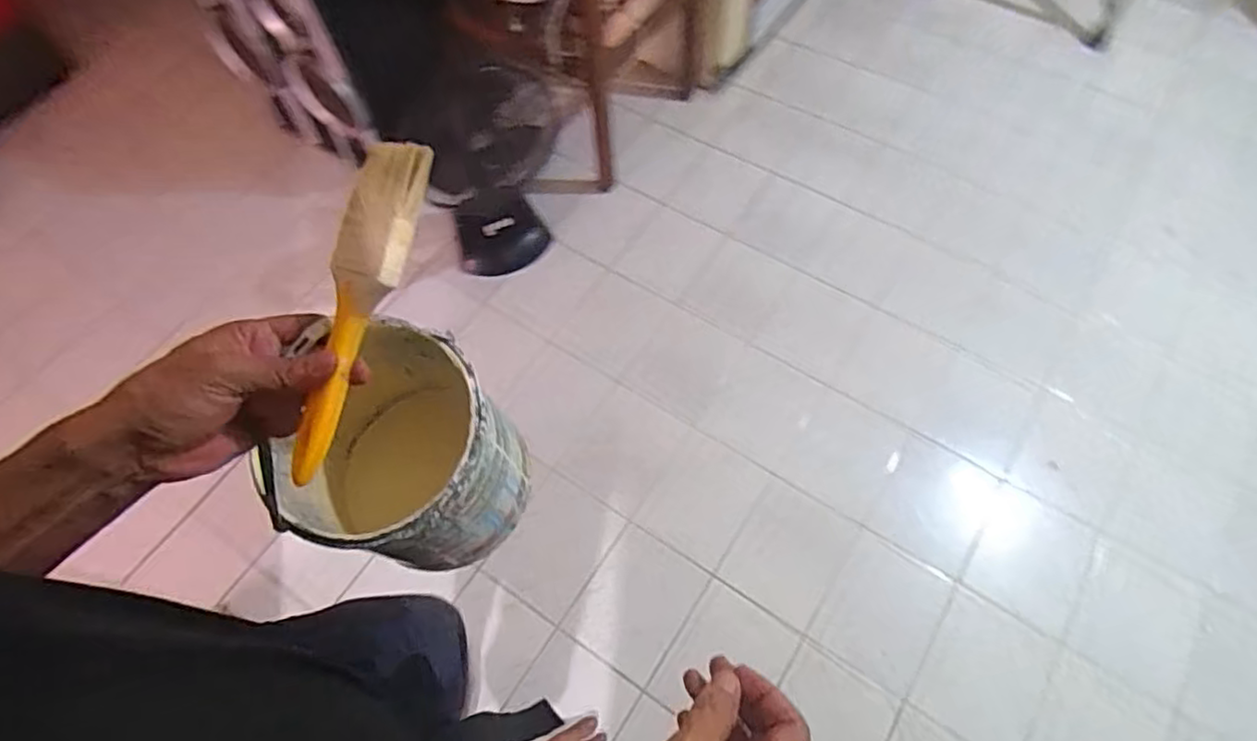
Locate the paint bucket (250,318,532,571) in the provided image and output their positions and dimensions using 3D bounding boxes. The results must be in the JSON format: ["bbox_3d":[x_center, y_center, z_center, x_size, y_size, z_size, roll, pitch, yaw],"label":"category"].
[{"bbox_3d":[-0.194,0.078,0.584,0.174,0.179,0.181,0,69,0],"label":"paint bucket"}]

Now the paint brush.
[{"bbox_3d":[-0.165,-0.035,0.394,0.046,0.017,0.205,19,94,7],"label":"paint brush"}]

